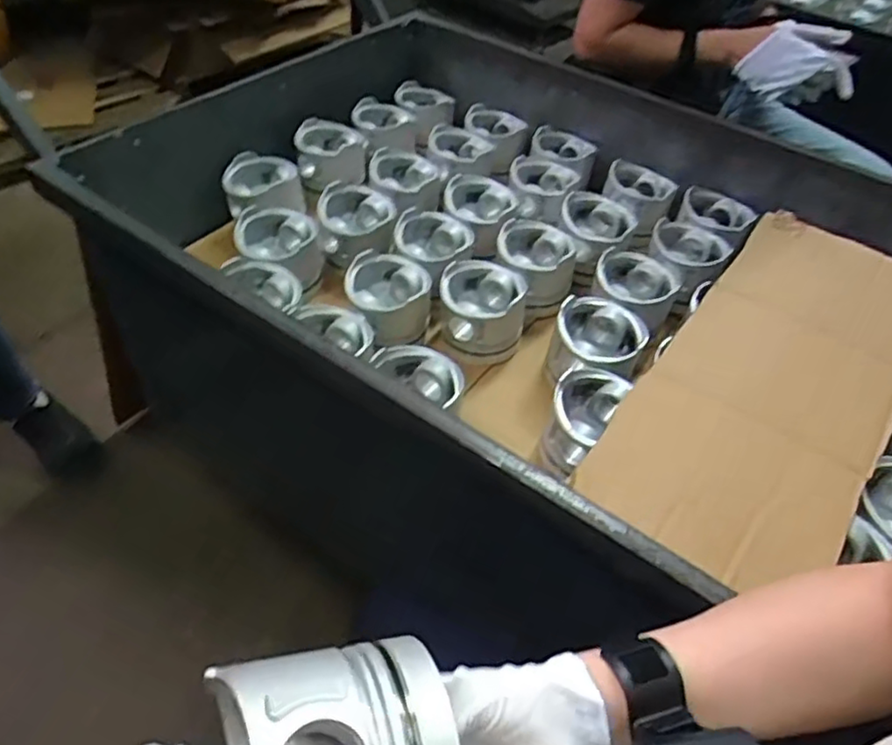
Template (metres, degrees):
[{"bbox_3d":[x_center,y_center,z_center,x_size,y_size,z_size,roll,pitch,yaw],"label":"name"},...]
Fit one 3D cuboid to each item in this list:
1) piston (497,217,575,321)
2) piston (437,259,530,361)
[{"bbox_3d":[0.122,-0.146,0.902,0.105,0.075,0.115,3,48,-3],"label":"piston"},{"bbox_3d":[0.046,-0.078,0.838,0.107,0.080,0.104,7,48,1],"label":"piston"}]

